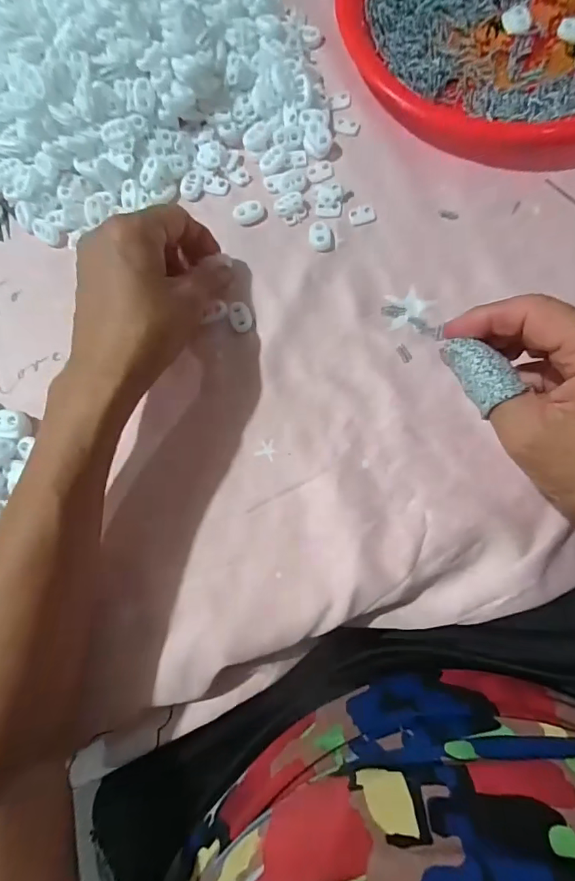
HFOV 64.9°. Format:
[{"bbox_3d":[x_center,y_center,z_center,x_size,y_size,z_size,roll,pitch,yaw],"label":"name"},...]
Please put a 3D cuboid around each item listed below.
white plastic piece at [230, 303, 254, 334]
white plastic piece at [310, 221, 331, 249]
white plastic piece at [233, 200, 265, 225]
[{"bbox_3d":[-0.033,-0.086,0.315,0.014,0.005,0.022,-16,78,0],"label":"white plastic piece"},{"bbox_3d":[0.023,-0.146,0.323,0.015,0.007,0.021,-1,79,3],"label":"white plastic piece"},{"bbox_3d":[-0.028,-0.165,0.328,0.022,0.007,0.014,-22,78,-1],"label":"white plastic piece"}]

